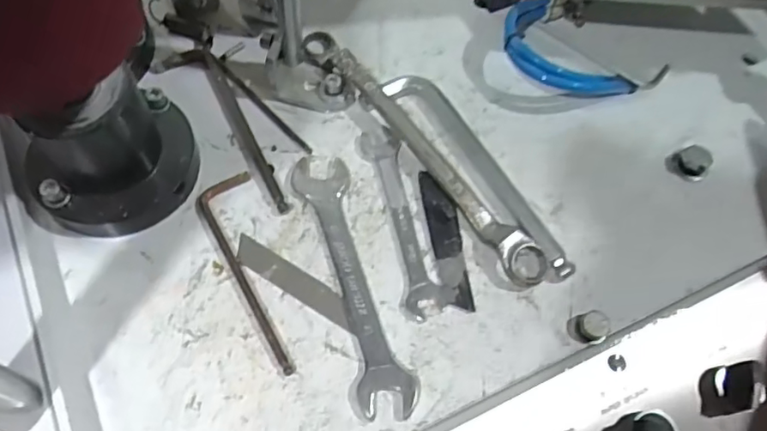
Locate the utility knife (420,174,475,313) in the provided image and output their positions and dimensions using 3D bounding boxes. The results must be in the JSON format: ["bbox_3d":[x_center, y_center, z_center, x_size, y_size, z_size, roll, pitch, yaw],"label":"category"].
[{"bbox_3d":[0.042,0.014,0.399,0.021,0.008,0.096,-7,63,-7],"label":"utility knife"}]

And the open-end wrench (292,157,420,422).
[{"bbox_3d":[-0.020,0.039,0.383,0.036,0.014,0.176,-14,64,-10],"label":"open-end wrench"}]

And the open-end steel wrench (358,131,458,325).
[{"bbox_3d":[0.011,0.000,0.406,0.033,0.006,0.137,-15,65,-11],"label":"open-end steel wrench"}]

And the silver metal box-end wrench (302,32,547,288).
[{"bbox_3d":[0.022,-0.052,0.424,0.029,0.020,0.250,-34,69,-18],"label":"silver metal box-end wrench"}]

